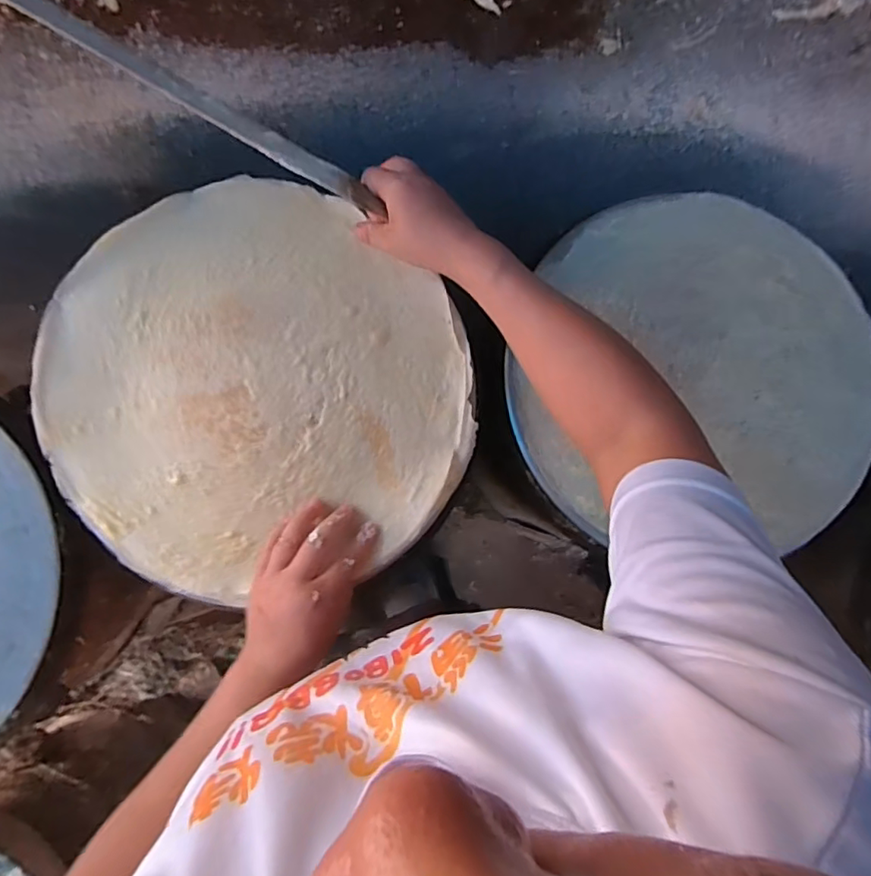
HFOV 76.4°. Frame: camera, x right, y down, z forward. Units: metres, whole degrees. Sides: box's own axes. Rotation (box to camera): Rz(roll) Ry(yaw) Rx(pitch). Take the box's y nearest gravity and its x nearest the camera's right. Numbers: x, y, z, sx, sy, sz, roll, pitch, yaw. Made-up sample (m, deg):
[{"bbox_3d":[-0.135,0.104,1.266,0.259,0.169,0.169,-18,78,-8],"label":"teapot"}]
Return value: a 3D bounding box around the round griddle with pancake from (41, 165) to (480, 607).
[{"bbox_3d":[-0.155,-0.052,0.494,0.360,0.031,0.347,0,89,-6],"label":"round griddle with pancake"}]

